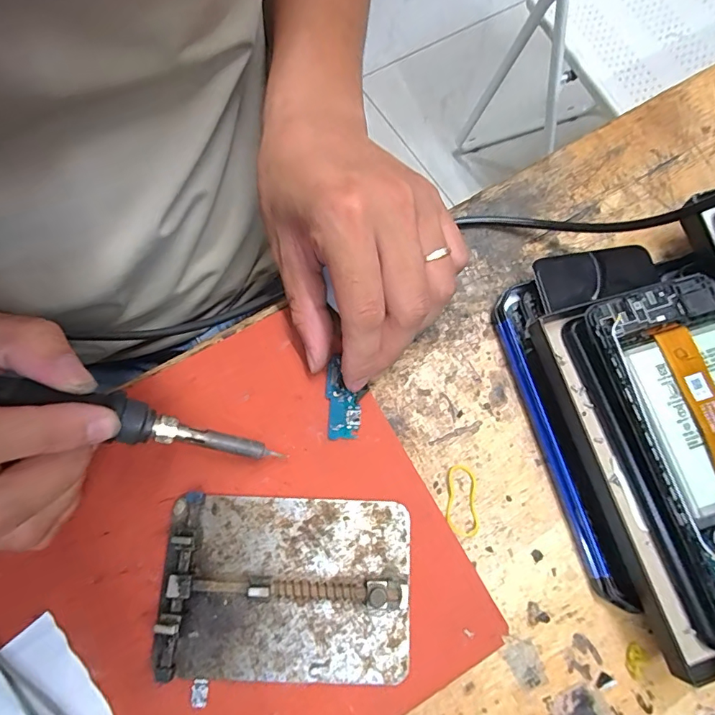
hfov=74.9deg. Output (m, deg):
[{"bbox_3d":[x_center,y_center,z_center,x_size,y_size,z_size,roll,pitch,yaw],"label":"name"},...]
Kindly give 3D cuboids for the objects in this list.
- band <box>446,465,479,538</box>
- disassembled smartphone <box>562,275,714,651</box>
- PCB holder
[{"bbox_3d":[0.055,0.075,0.245,0.016,0.004,0.036,1,73,-1],"label":"band"},{"bbox_3d":[0.168,0.042,0.215,0.076,0.009,0.159,-15,74,-6],"label":"disassembled smartphone"},{"bbox_3d":[-0.034,0.108,0.219,0.114,0.018,0.079,3,73,-1],"label":"PCB holder"}]

